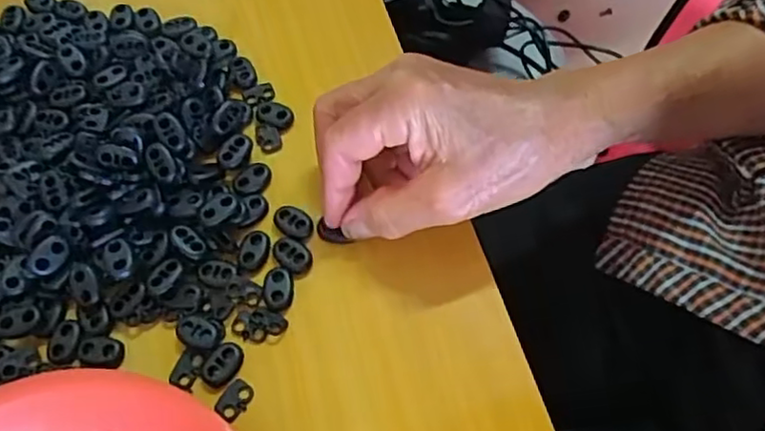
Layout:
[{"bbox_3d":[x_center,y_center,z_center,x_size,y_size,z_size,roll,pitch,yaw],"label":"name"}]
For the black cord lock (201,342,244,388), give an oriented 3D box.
[{"bbox_3d":[-0.076,0.070,0.312,0.015,0.005,0.022,35,71,18],"label":"black cord lock"}]

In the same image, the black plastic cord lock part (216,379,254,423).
[{"bbox_3d":[-0.069,0.086,0.305,0.013,0.004,0.019,28,69,16],"label":"black plastic cord lock part"}]

